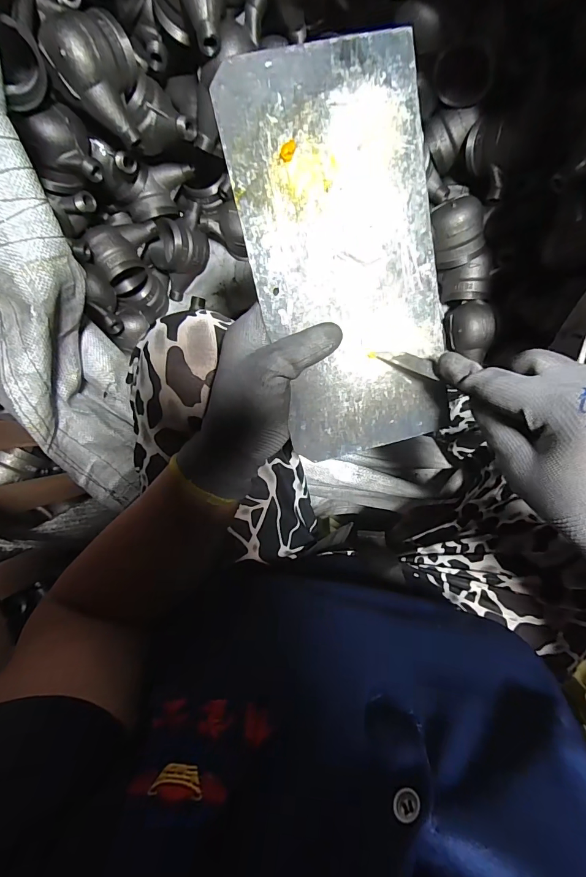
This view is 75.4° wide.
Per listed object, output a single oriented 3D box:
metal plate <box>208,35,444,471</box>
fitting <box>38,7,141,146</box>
[{"bbox_3d":[0.036,-0.104,0.242,0.117,0.004,0.234,-14,108,-6],"label":"metal plate"},{"bbox_3d":[-0.237,-0.441,0.468,0.078,0.120,0.090,13,63,27],"label":"fitting"}]

